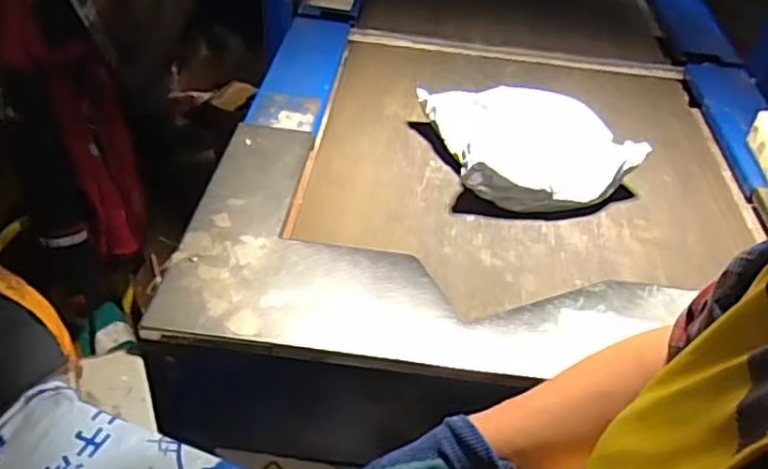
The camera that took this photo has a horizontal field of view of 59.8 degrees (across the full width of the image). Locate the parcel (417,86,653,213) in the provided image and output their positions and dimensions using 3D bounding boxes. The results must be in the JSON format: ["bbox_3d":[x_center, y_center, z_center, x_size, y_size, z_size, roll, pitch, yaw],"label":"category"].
[{"bbox_3d":[0.205,-0.123,0.962,0.253,0.087,0.218,-3,44,-11],"label":"parcel"}]

